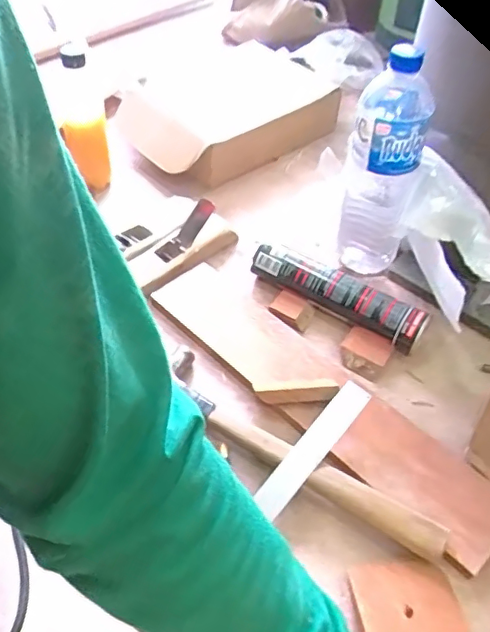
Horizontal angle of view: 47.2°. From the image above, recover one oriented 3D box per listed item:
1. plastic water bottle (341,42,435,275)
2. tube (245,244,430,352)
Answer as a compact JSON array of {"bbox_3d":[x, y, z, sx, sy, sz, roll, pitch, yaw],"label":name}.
[{"bbox_3d":[0.144,-0.148,0.602,0.074,0.262,0.083,15,49,10],"label":"plastic water bottle"},{"bbox_3d":[0.100,-0.025,0.632,0.208,0.043,0.048,27,53,20],"label":"tube"}]

